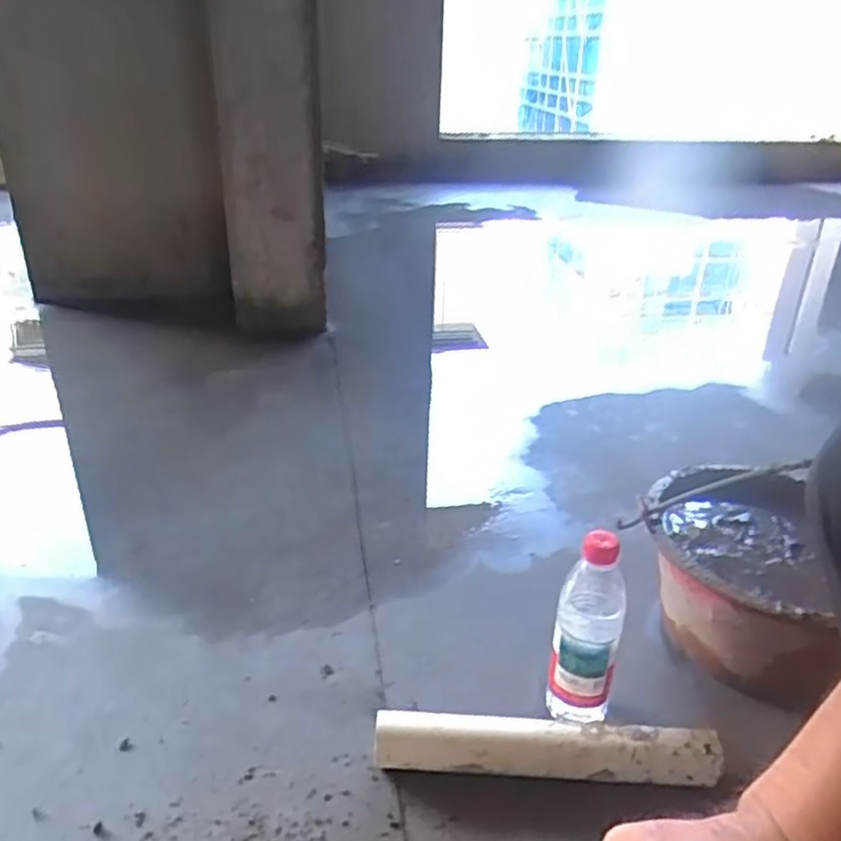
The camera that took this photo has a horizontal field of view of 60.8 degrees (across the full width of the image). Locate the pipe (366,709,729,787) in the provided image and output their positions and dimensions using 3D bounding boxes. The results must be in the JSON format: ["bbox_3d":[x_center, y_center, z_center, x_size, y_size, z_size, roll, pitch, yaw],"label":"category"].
[{"bbox_3d":[0.121,0.320,0.696,0.327,0.051,0.046,2,28,2],"label":"pipe"}]

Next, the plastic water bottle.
[{"bbox_3d":[0.167,0.215,0.717,0.063,0.231,0.055,9,29,15],"label":"plastic water bottle"}]

